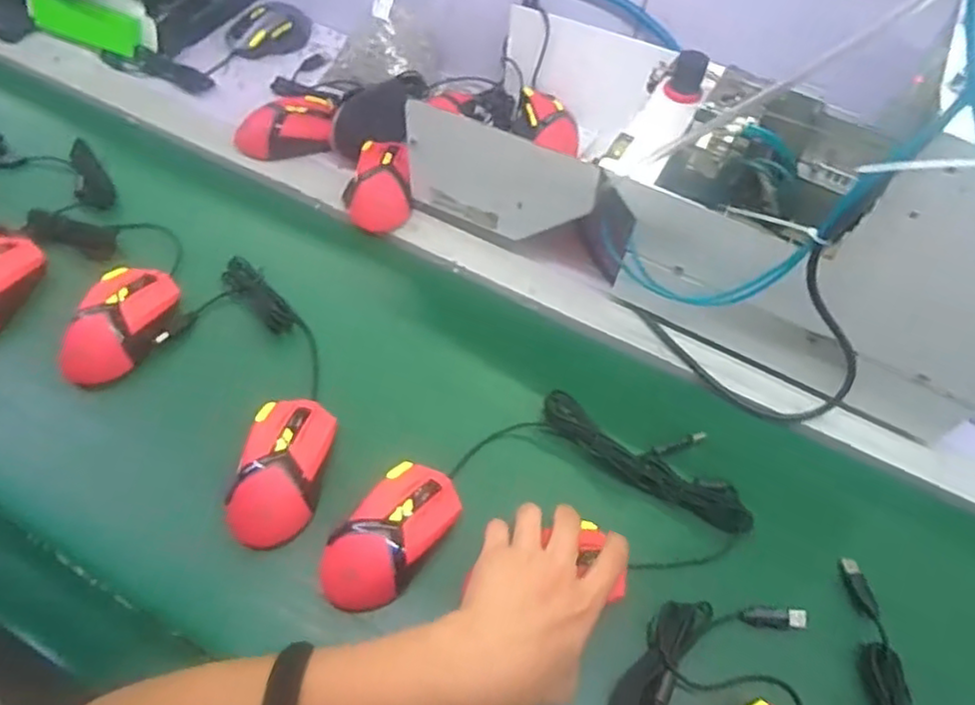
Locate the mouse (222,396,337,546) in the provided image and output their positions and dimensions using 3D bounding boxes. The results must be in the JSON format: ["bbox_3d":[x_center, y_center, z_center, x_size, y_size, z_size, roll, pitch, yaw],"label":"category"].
[{"bbox_3d":[-0.163,0.092,0.521,0.065,0.040,0.119,14,57,4],"label":"mouse"}]

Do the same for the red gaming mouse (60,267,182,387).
[{"bbox_3d":[-0.324,-0.028,0.581,0.069,0.039,0.121,15,57,5],"label":"red gaming mouse"}]

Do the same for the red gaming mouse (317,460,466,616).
[{"bbox_3d":[-0.073,0.137,0.498,0.070,0.042,0.122,40,63,20],"label":"red gaming mouse"}]

